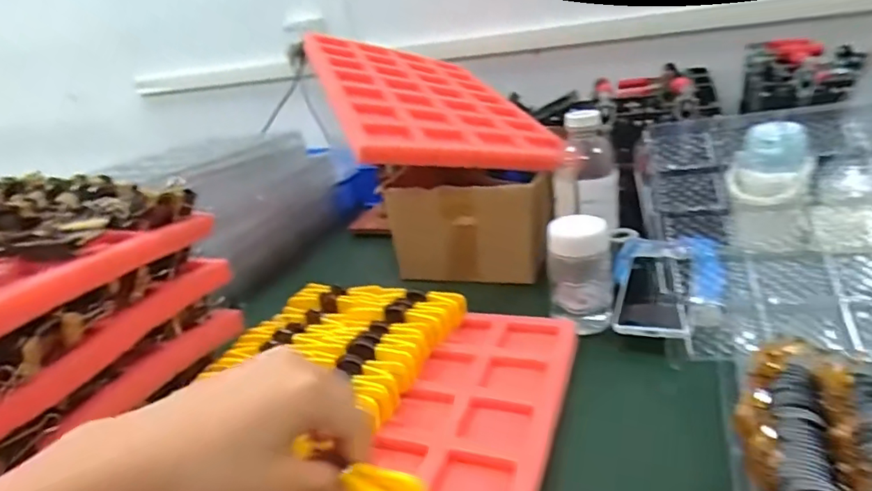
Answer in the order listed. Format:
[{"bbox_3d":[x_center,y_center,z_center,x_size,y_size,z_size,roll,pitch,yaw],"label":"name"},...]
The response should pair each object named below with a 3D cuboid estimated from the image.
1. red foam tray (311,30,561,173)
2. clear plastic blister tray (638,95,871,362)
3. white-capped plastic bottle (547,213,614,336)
[{"bbox_3d":[-0.021,-0.247,0.897,0.318,0.028,0.527,1,33,-22],"label":"red foam tray"},{"bbox_3d":[0.452,-0.040,0.572,0.436,0.055,0.342,-3,57,15],"label":"clear plastic blister tray"},{"bbox_3d":[0.171,0.038,0.645,0.073,0.133,0.055,-1,24,16],"label":"white-capped plastic bottle"}]

